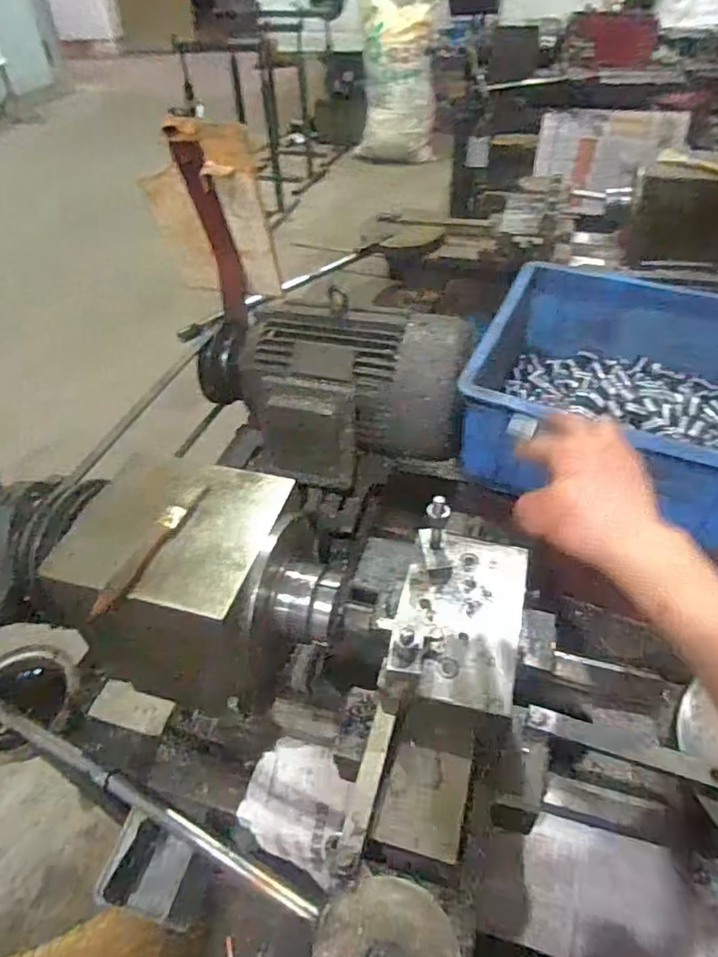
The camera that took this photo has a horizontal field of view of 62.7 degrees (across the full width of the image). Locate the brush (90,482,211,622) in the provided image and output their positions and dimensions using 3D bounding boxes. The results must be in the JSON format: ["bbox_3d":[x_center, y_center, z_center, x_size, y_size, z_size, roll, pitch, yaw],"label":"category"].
[{"bbox_3d":[-0.176,0.057,0.502,0.017,0.009,0.150,15,47,17],"label":"brush"}]

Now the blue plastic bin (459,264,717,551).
[{"bbox_3d":[0.349,-0.101,0.699,0.394,0.134,0.313,17,48,19],"label":"blue plastic bin"}]

